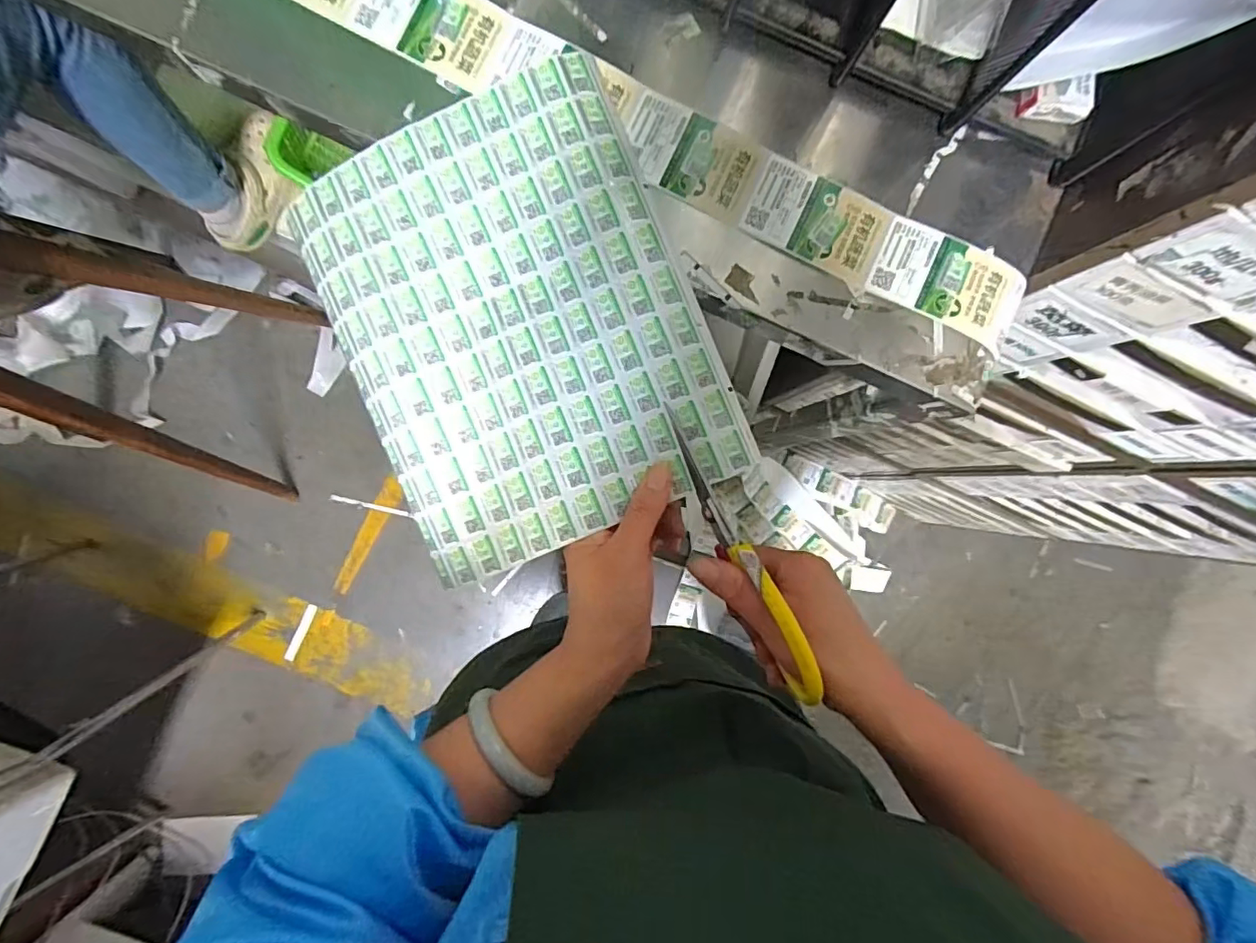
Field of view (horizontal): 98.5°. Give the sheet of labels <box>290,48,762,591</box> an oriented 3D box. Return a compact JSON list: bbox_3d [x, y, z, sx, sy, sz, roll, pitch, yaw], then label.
[{"bbox_3d":[-0.070,-0.092,0.351,0.227,0.041,0.272,-24,92,-3],"label":"sheet of labels"}]

